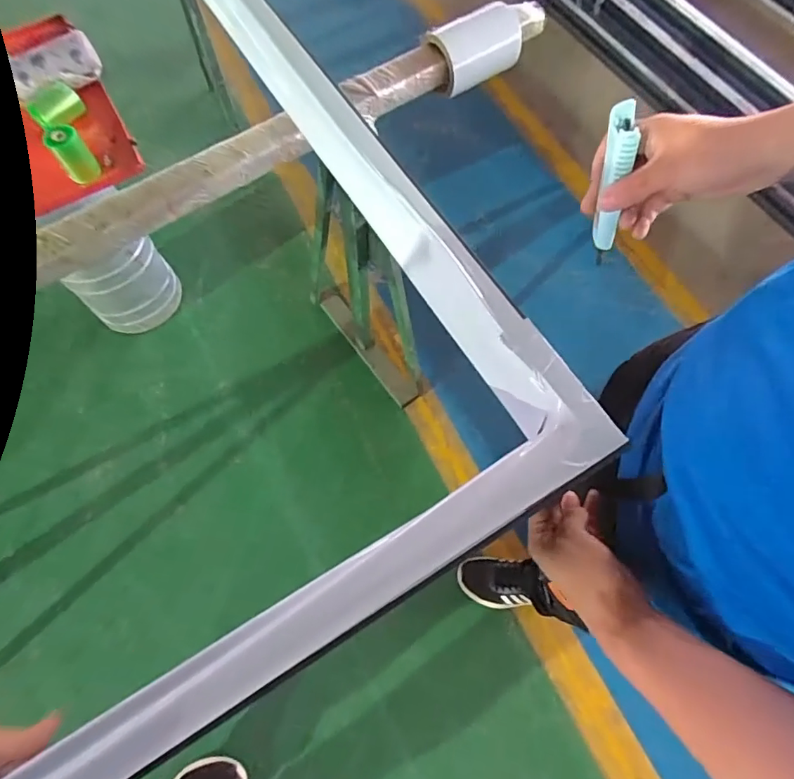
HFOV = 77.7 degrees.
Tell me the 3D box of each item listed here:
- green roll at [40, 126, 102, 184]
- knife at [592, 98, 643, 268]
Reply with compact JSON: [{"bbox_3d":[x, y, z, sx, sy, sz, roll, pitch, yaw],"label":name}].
[{"bbox_3d":[-0.595,-0.432,0.910,0.056,0.094,0.052,0,66,0],"label":"green roll"},{"bbox_3d":[0.209,-0.190,0.472,0.026,0.149,0.033,-28,49,-14],"label":"knife"}]

